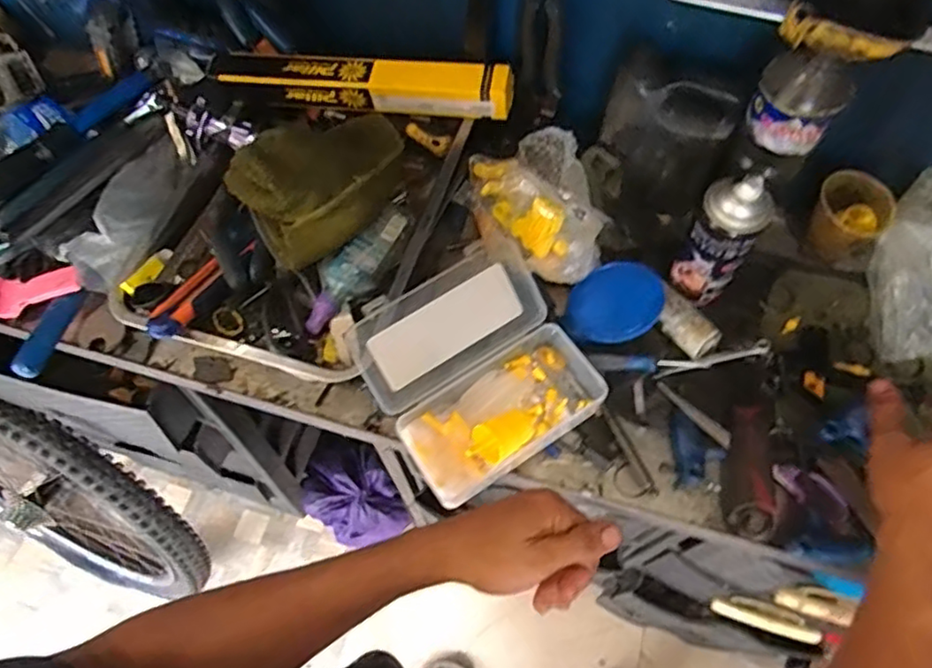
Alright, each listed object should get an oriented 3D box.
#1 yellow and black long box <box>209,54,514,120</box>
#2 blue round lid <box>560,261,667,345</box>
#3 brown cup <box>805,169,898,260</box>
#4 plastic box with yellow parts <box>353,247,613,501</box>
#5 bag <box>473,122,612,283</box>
[{"bbox_3d":[-0.123,-0.287,0.724,0.347,0.049,0.047,7,65,5],"label":"yellow and black long box"},{"bbox_3d":[0.160,-0.032,0.682,0.109,0.011,0.090,-39,60,0],"label":"blue round lid"},{"bbox_3d":[0.409,-0.121,0.690,0.068,0.087,0.078,-39,69,-16],"label":"brown cup"},{"bbox_3d":[0.015,0.037,0.615,0.200,0.092,0.182,-31,67,-13],"label":"plastic box with yellow parts"},{"bbox_3d":[0.081,-0.139,0.706,0.118,0.079,0.170,-14,64,-5],"label":"bag"}]

